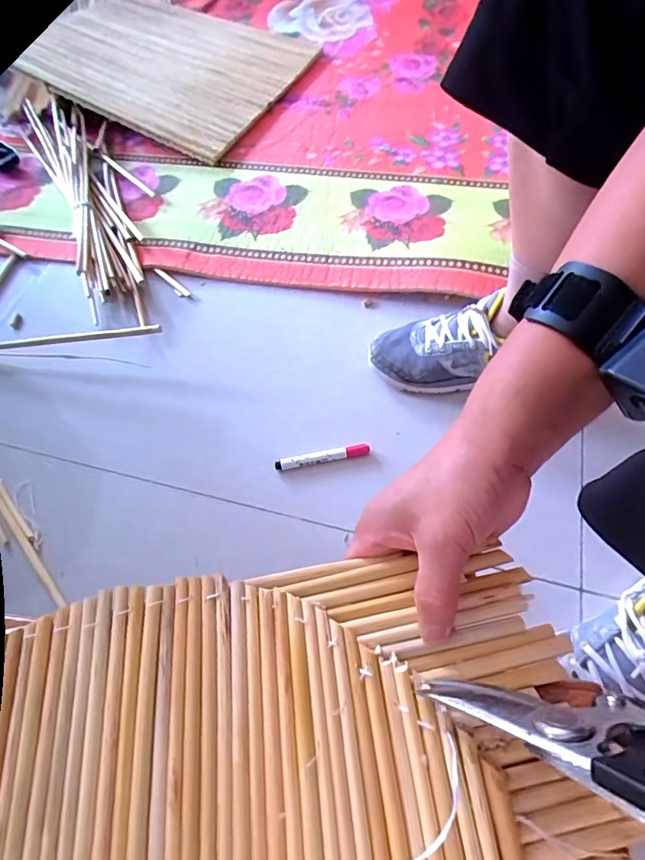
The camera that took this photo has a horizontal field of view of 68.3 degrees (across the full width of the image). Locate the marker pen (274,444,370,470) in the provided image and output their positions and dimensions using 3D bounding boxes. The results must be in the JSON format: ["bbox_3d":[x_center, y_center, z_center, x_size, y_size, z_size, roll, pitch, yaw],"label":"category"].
[{"bbox_3d":[0.000,0.031,0.567,0.112,0.017,0.018,-10,62,-2],"label":"marker pen"}]

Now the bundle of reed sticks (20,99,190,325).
[{"bbox_3d":[-0.380,-0.399,0.808,0.154,0.056,0.575,-26,63,-11],"label":"bundle of reed sticks"}]

